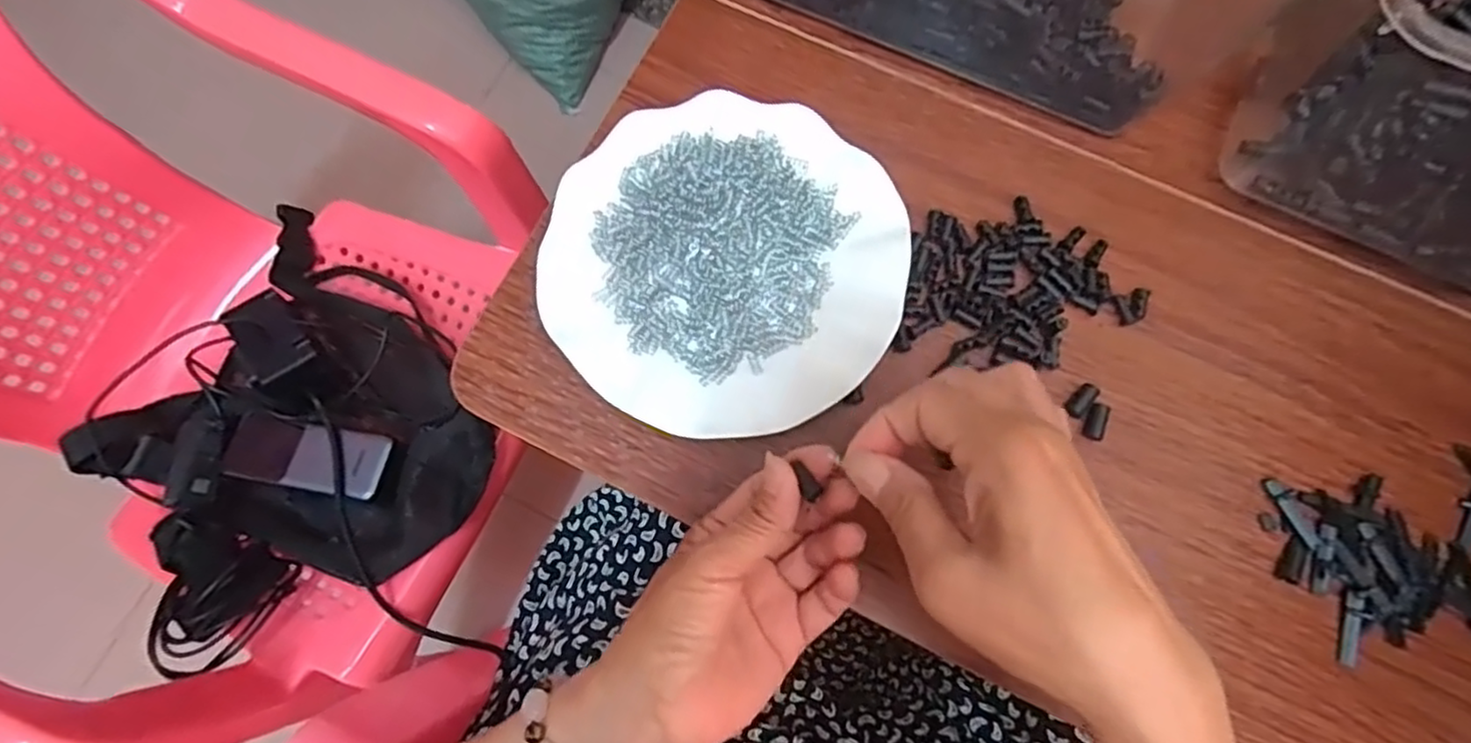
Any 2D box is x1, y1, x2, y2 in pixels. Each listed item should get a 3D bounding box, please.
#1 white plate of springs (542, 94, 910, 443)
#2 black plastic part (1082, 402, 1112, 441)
[{"bbox_3d":[-0.005,-0.057,0.367,0.180,0.028,0.178,0,77,0],"label":"white plate of springs"},{"bbox_3d":[0.188,0.026,0.356,0.011,0.007,0.019,25,78,6],"label":"black plastic part"}]

